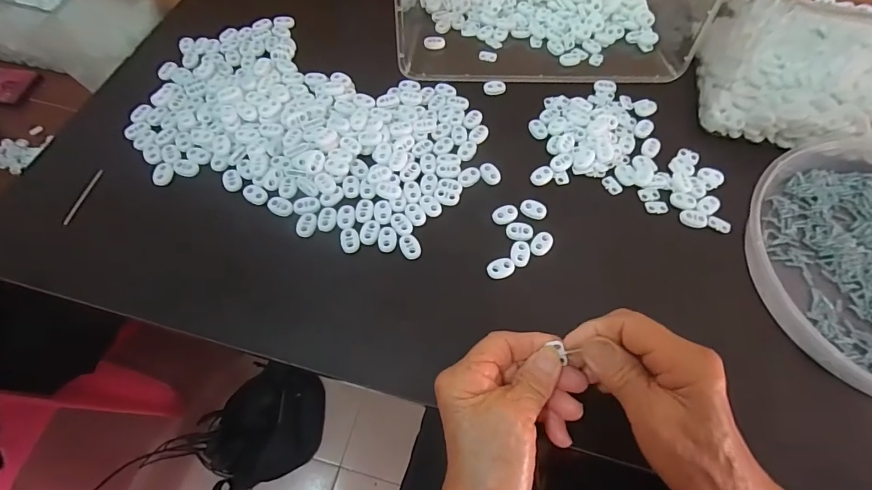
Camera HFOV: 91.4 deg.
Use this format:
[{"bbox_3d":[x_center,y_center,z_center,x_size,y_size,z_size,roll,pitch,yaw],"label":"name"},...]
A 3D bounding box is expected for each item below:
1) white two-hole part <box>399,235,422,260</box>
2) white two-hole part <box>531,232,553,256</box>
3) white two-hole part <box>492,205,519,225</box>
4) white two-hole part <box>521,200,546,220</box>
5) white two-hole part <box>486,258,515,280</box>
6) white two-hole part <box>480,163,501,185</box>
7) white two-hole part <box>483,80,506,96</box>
[{"bbox_3d":[-0.021,0.001,0.355,0.015,0.004,0.023,-23,66,-12],"label":"white two-hole part"},{"bbox_3d":[0.089,-0.002,0.357,0.015,0.004,0.024,32,67,14],"label":"white two-hole part"},{"bbox_3d":[0.061,-0.026,0.373,0.023,0.007,0.015,-22,66,-12],"label":"white two-hole part"},{"bbox_3d":[0.086,-0.031,0.374,0.023,0.005,0.016,20,64,9],"label":"white two-hole part"},{"bbox_3d":[0.053,0.019,0.346,0.024,0.004,0.015,-17,65,-10],"label":"white two-hole part"},{"bbox_3d":[0.050,-0.065,0.391,0.017,0.005,0.022,-20,65,-11],"label":"white two-hole part"},{"bbox_3d":[0.061,-0.163,0.437,0.024,0.004,0.018,-11,64,-6],"label":"white two-hole part"}]

